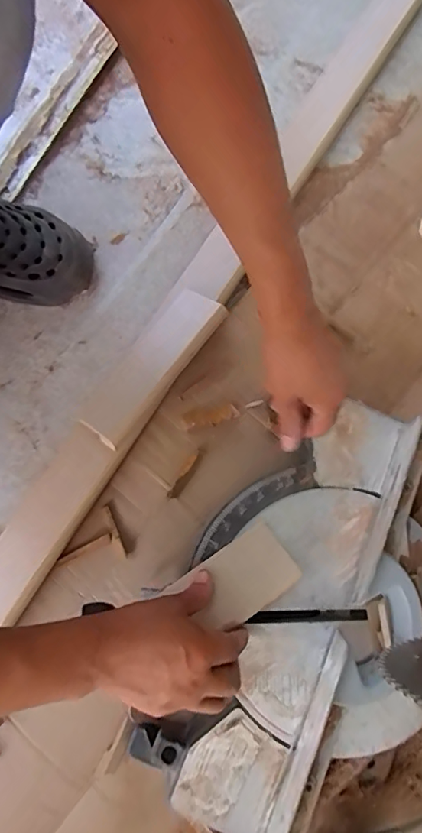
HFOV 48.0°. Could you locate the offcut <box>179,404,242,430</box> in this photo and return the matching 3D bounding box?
[{"bbox_3d":[-0.001,0.000,0.588,0.072,0.010,0.022,-11,78,-4],"label":"offcut"}]

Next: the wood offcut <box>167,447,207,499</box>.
[{"bbox_3d":[-0.028,0.070,0.580,0.013,0.004,0.071,34,79,6],"label":"wood offcut"}]

